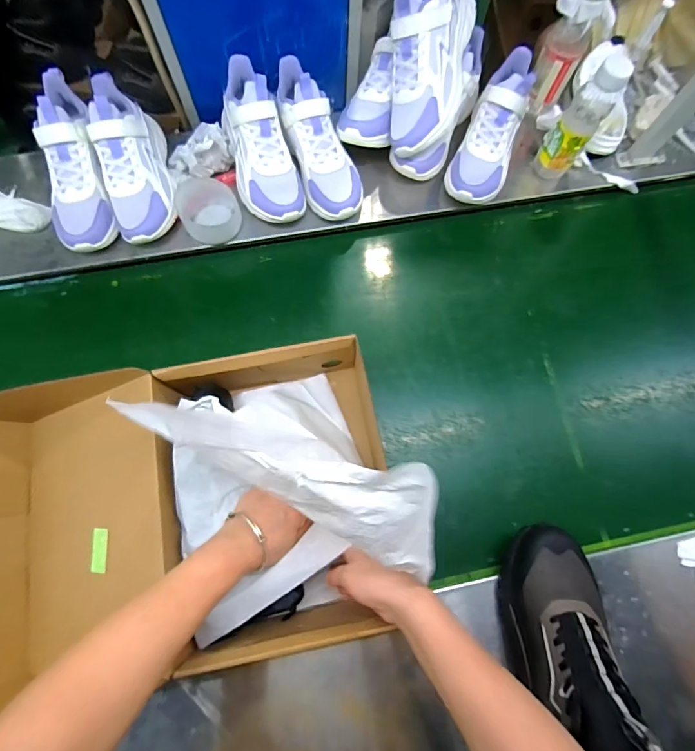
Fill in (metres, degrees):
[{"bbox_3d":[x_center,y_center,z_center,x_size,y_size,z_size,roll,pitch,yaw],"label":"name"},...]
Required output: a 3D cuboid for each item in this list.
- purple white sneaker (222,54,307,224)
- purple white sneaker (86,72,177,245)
[{"bbox_3d":[-0.140,-0.354,0.624,0.094,0.085,0.237,-18,97,-7],"label":"purple white sneaker"},{"bbox_3d":[-0.325,-0.322,0.620,0.089,0.105,0.238,-10,93,-4],"label":"purple white sneaker"}]

